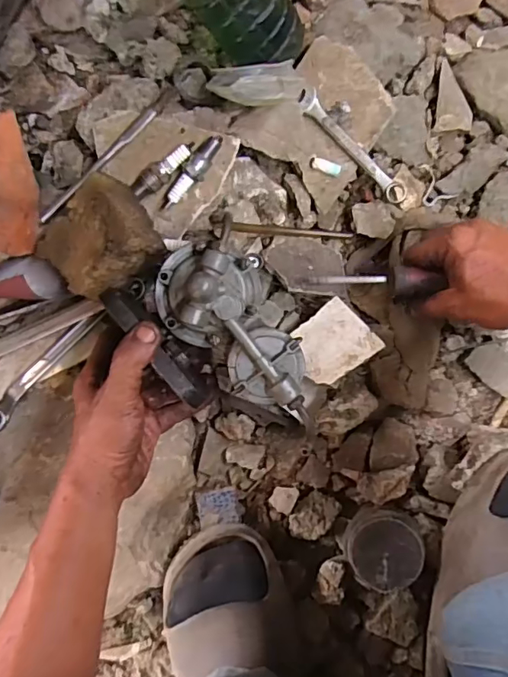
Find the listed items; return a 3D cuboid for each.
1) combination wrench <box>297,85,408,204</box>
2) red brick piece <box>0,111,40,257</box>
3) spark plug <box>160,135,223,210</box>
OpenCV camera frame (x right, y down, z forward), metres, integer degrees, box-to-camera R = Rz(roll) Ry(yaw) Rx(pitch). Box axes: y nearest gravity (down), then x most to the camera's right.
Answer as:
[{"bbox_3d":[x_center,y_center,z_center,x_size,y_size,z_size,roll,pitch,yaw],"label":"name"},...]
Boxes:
[{"bbox_3d":[0.093,-0.177,0.486,0.133,0.015,0.019,43,90,-5],"label":"combination wrench"},{"bbox_3d":[-0.218,-0.127,0.459,0.051,0.052,0.127,6,93,-4],"label":"red brick piece"},{"bbox_3d":[-0.053,-0.141,0.450,0.018,0.018,0.077,40,103,-5],"label":"spark plug"}]

